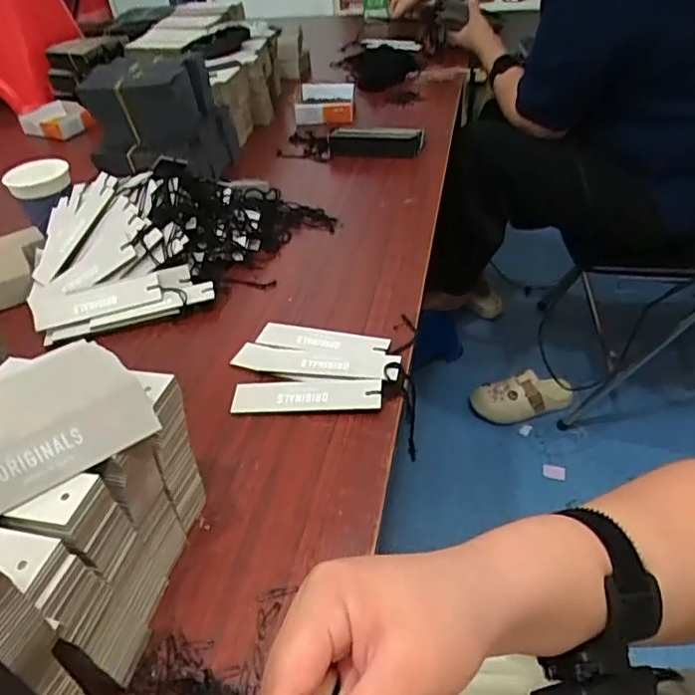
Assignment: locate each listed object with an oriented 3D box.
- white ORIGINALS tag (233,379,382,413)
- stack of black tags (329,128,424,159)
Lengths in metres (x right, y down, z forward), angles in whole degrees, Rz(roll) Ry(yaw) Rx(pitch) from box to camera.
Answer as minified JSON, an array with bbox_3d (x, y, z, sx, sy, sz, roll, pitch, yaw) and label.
[{"bbox_3d":[-0.035,0.041,0.500,0.126,0.004,0.032,-1,47,8],"label":"white ORIGINALS tag"},{"bbox_3d":[0.043,-0.317,0.909,0.144,0.044,0.033,2,40,9],"label":"stack of black tags"}]

